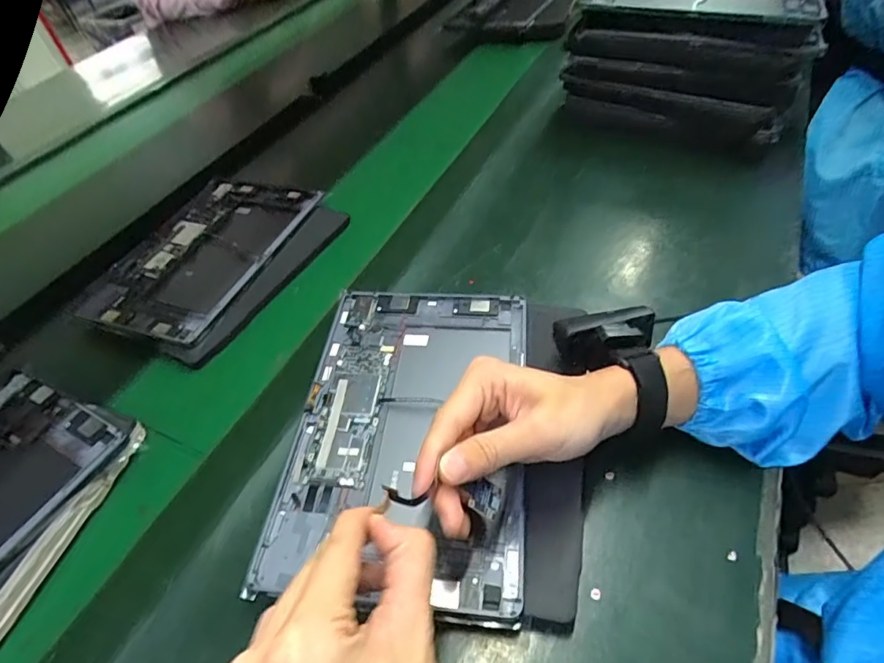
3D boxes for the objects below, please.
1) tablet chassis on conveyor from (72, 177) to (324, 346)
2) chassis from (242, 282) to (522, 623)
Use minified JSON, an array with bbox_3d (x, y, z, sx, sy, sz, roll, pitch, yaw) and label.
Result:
[{"bbox_3d":[-0.269,-0.095,0.581,0.164,0.012,0.256,12,51,20],"label":"tablet chassis on conveyor"},{"bbox_3d":[-0.023,0.067,0.386,0.165,0.013,0.256,2,49,7],"label":"chassis"}]

